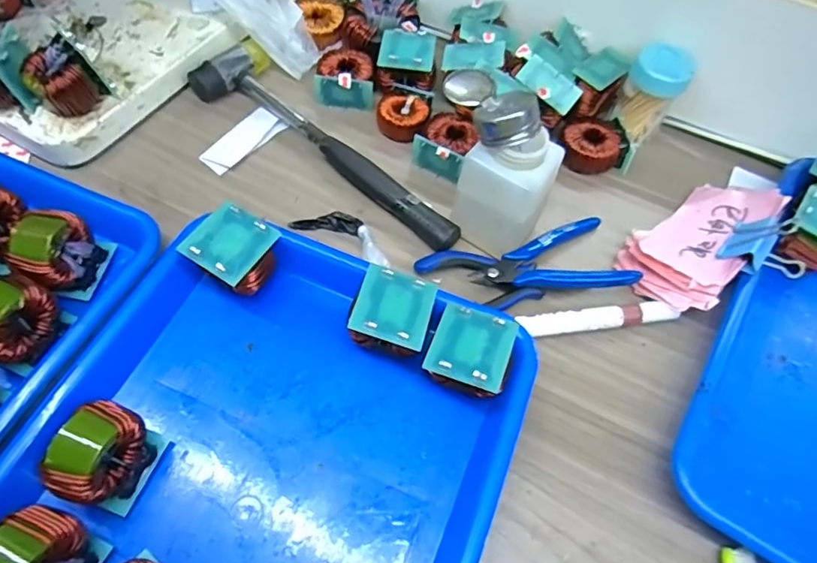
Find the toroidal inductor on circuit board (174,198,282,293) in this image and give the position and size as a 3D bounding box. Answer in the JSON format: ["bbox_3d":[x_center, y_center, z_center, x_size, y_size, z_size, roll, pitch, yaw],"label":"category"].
[{"bbox_3d":[-0.114,-0.014,0.362,0.042,0.051,0.048,30,61,13],"label":"toroidal inductor on circuit board"}]

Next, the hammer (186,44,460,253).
[{"bbox_3d":[-0.065,-0.111,0.439,0.263,0.027,0.053,35,62,15],"label":"hammer"}]

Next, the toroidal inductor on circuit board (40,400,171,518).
[{"bbox_3d":[-0.160,0.094,0.291,0.034,0.051,0.047,22,60,8],"label":"toroidal inductor on circuit board"}]

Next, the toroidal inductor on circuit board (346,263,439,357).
[{"bbox_3d":[-0.010,0.024,0.345,0.046,0.043,0.046,16,59,5],"label":"toroidal inductor on circuit board"}]

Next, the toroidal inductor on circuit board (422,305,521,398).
[{"bbox_3d":[0.036,0.047,0.333,0.046,0.043,0.045,20,60,7],"label":"toroidal inductor on circuit board"}]

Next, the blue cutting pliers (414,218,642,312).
[{"bbox_3d":[0.085,-0.007,0.394,0.145,0.024,0.061,-13,61,-12],"label":"blue cutting pliers"}]

